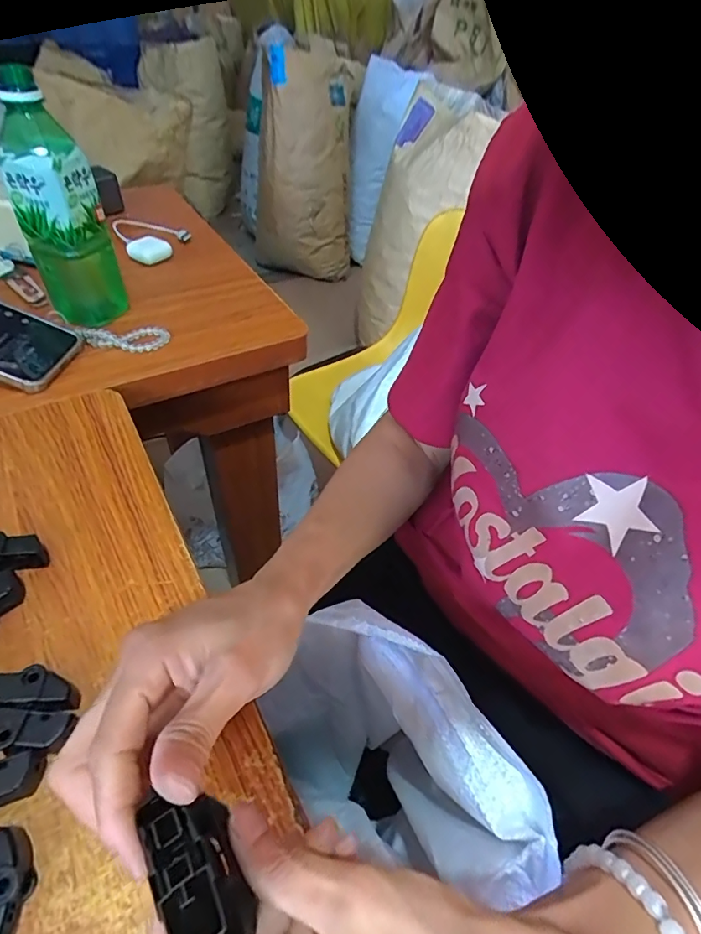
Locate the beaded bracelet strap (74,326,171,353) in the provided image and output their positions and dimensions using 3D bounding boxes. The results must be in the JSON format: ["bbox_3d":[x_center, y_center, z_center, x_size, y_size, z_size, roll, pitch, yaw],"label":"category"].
[{"bbox_3d":[-0.222,-0.128,0.479,0.080,0.016,0.036,-17,51,-21],"label":"beaded bracelet strap"}]

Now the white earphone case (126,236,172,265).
[{"bbox_3d":[-0.256,-0.273,0.614,0.038,0.024,0.043,26,49,18],"label":"white earphone case"}]

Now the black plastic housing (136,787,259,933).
[{"bbox_3d":[-0.051,0.133,0.160,0.027,0.014,0.051,-19,51,-23],"label":"black plastic housing"}]

